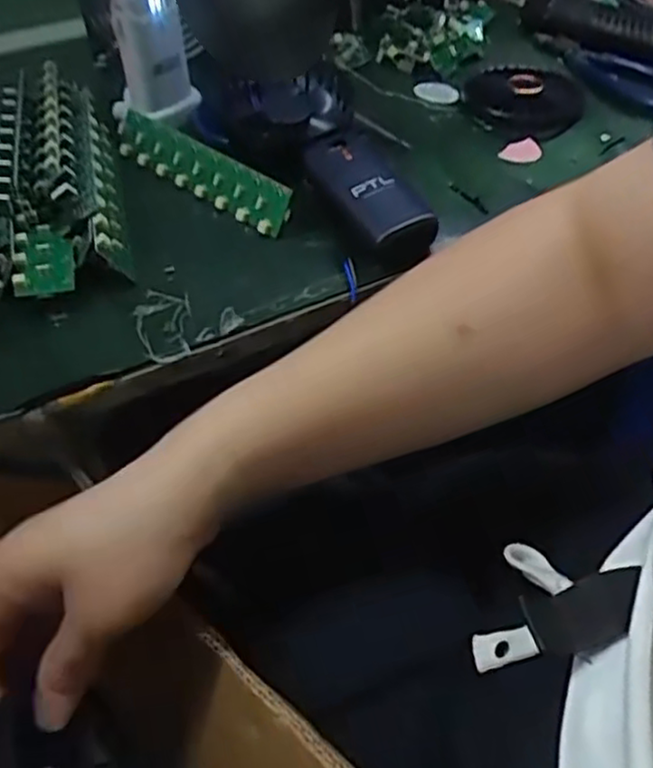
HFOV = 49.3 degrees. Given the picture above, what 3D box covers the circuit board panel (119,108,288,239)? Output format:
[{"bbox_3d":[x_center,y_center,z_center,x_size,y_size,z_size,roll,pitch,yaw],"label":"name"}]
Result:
[{"bbox_3d":[-0.084,-0.139,0.460,0.153,0.031,0.009,33,20,25],"label":"circuit board panel"}]

